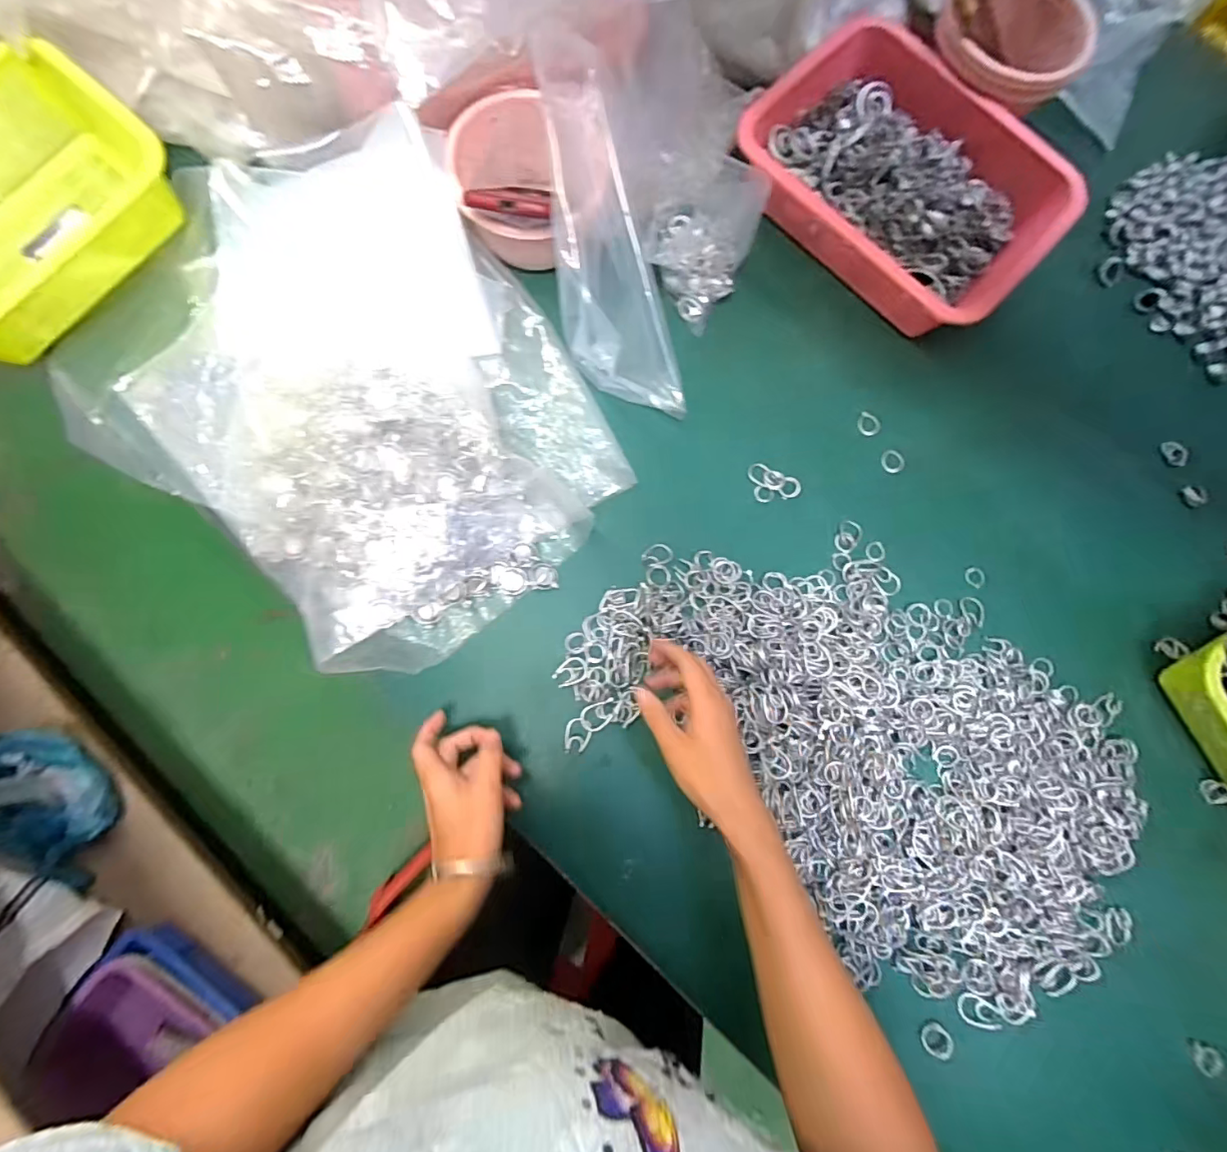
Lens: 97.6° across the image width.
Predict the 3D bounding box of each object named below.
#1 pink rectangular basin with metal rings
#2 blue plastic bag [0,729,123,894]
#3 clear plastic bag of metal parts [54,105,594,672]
[{"bbox_3d":[0.296,-0.401,0.565,0.253,0.072,0.309,-43,86,-8],"label":"pink rectangular basin with metal rings"},{"bbox_3d":[-0.933,0.369,0.861,0.226,0.079,0.222,22,81,0],"label":"blue plastic bag"},{"bbox_3d":[-0.250,-0.152,0.490,0.472,0.081,0.338,41,81,3],"label":"clear plastic bag of metal parts"}]

